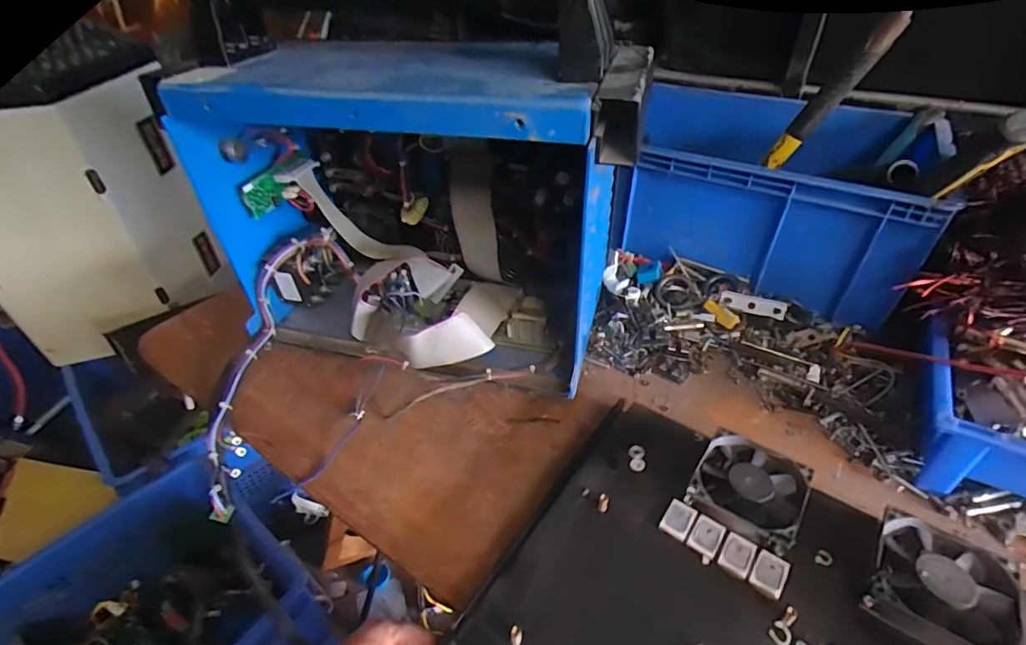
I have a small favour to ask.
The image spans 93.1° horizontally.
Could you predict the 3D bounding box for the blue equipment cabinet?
[{"bbox_3d":[-0.102,-0.106,0.510,0.383,0.299,0.205,9,42,15],"label":"blue equipment cabinet"}]

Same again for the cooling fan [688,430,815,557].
[{"bbox_3d":[0.196,0.137,0.403,0.080,0.025,0.078,23,47,28],"label":"cooling fan"}]

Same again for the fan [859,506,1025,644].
[{"bbox_3d":[0.302,0.187,0.338,0.089,0.025,0.087,24,47,29],"label":"fan"}]

